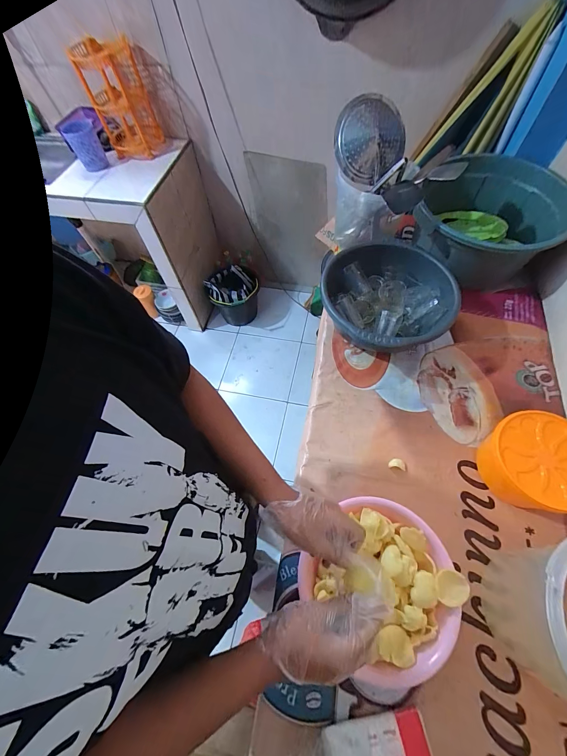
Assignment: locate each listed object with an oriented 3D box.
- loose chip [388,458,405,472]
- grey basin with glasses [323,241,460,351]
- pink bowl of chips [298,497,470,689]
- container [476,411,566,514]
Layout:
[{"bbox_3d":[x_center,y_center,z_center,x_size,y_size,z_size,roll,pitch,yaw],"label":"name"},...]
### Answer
[{"bbox_3d":[0.271,0.205,0.710,0.040,0.004,0.024,11,63,9],"label":"loose chip"},{"bbox_3d":[0.283,-0.216,0.840,0.335,0.126,0.370,-2,62,3],"label":"grey basin with glasses"},{"bbox_3d":[0.186,0.383,0.567,0.256,0.107,0.251,-1,62,3],"label":"pink bowl of chips"},{"bbox_3d":[0.541,0.182,0.646,0.167,0.122,0.176,13,64,10],"label":"container"}]

